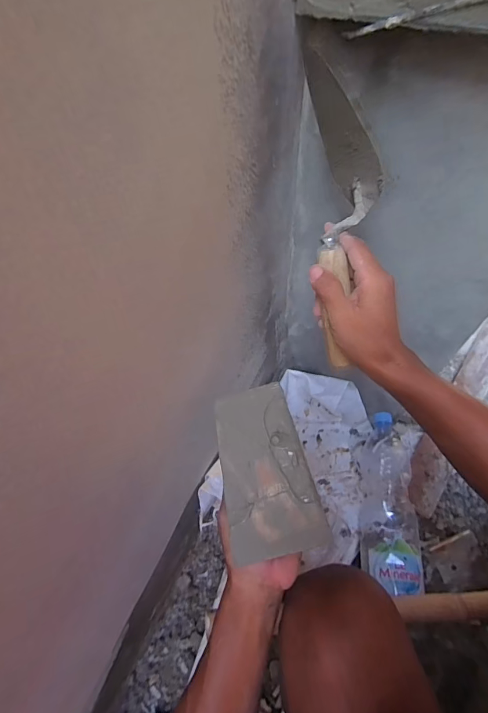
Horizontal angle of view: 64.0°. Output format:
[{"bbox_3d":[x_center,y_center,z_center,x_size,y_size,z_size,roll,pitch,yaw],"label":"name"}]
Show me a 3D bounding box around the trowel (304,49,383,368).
[{"bbox_3d":[0.095,-0.119,0.366,0.065,0.264,0.080,-6,19,-3],"label":"trowel"}]

